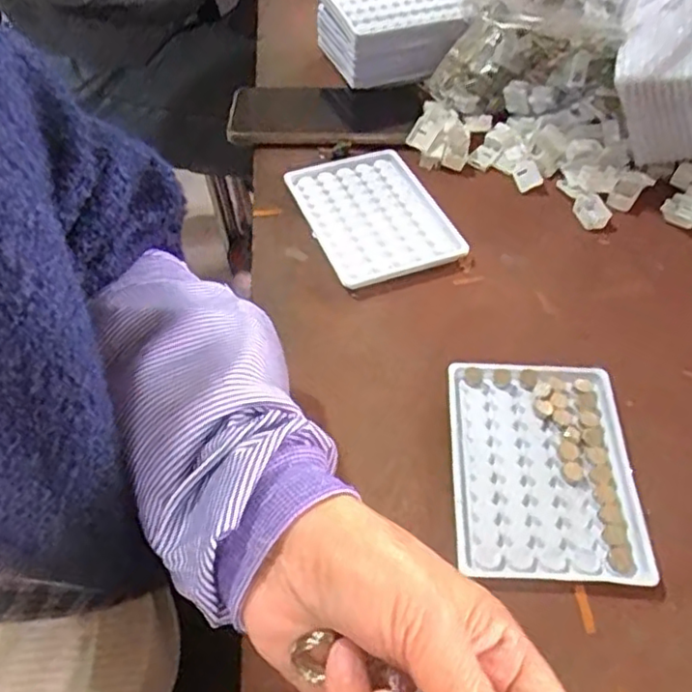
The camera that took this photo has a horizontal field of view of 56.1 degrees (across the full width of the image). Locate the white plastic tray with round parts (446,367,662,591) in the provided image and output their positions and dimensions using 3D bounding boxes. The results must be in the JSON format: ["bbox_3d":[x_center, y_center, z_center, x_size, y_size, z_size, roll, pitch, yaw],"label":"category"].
[{"bbox_3d":[0.106,0.064,0.354,0.094,0.011,0.128,3,49,2],"label":"white plastic tray with round parts"}]

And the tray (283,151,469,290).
[{"bbox_3d":[0.018,-0.098,0.485,0.094,0.017,0.130,-17,51,-14],"label":"tray"}]

